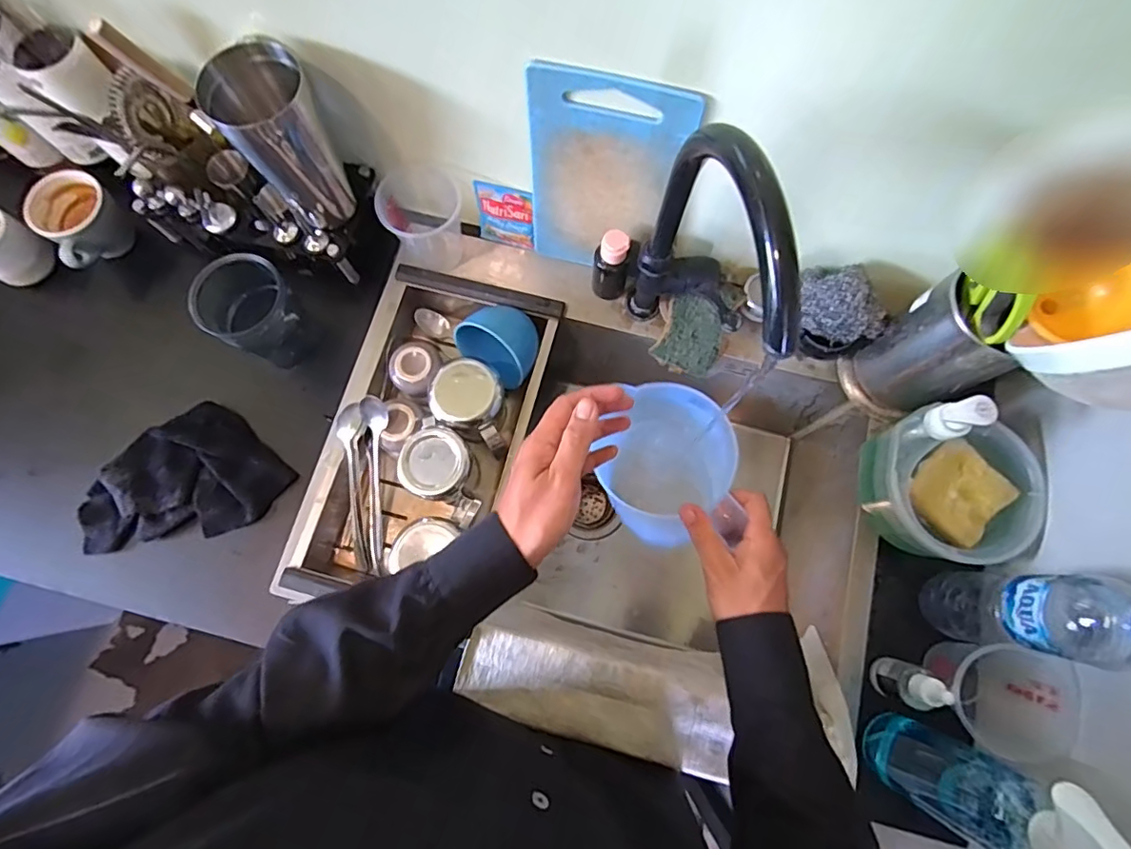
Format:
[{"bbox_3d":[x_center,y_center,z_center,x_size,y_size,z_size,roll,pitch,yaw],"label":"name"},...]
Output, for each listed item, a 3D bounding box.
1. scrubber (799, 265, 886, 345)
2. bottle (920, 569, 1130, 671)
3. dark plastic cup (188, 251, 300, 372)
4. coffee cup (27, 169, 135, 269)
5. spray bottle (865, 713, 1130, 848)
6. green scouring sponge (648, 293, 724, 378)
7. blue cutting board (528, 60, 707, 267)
[{"bbox_3d":[0.280,-0.121,0.553,0.044,0.065,0.092,-43,79,-11],"label":"scrubber"},{"bbox_3d":[0.391,0.156,0.444,0.074,0.225,0.060,8,75,2],"label":"bottle"},{"bbox_3d":[-0.328,-0.115,0.581,0.077,0.124,0.082,0,75,-1],"label":"dark plastic cup"},{"bbox_3d":[-0.555,-0.227,0.630,0.076,0.081,0.095,27,76,6],"label":"coffee cup"},{"bbox_3d":[0.327,0.290,0.406,0.060,0.244,0.090,-6,75,-5],"label":"spray bottle"},{"bbox_3d":[0.139,-0.101,0.611,0.072,0.022,0.087,15,112,9],"label":"green scouring sponge"},{"bbox_3d":[0.034,-0.232,0.527,0.137,0.230,0.012,15,71,3],"label":"blue cutting board"}]

